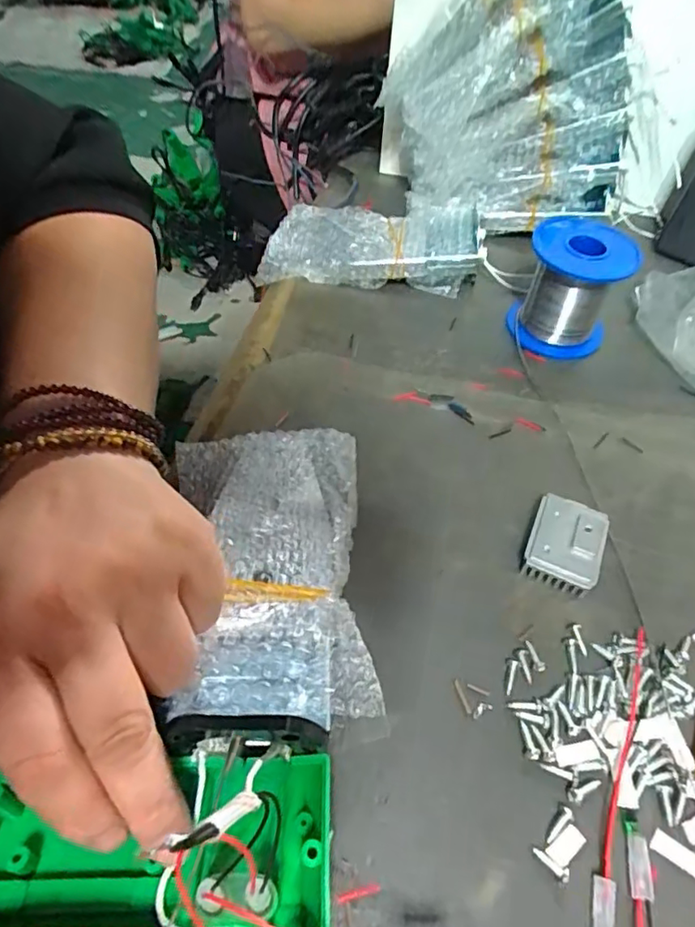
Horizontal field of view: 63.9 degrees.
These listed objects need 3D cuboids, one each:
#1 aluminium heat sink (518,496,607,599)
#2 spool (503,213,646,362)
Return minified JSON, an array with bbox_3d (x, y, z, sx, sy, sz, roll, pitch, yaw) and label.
[{"bbox_3d":[0.106,0.039,0.271,0.032,0.016,0.043,21,54,13],"label":"aluminium heat sink"},{"bbox_3d":[0.145,-0.117,0.364,0.063,0.062,0.069,1,52,-2],"label":"spool"}]

